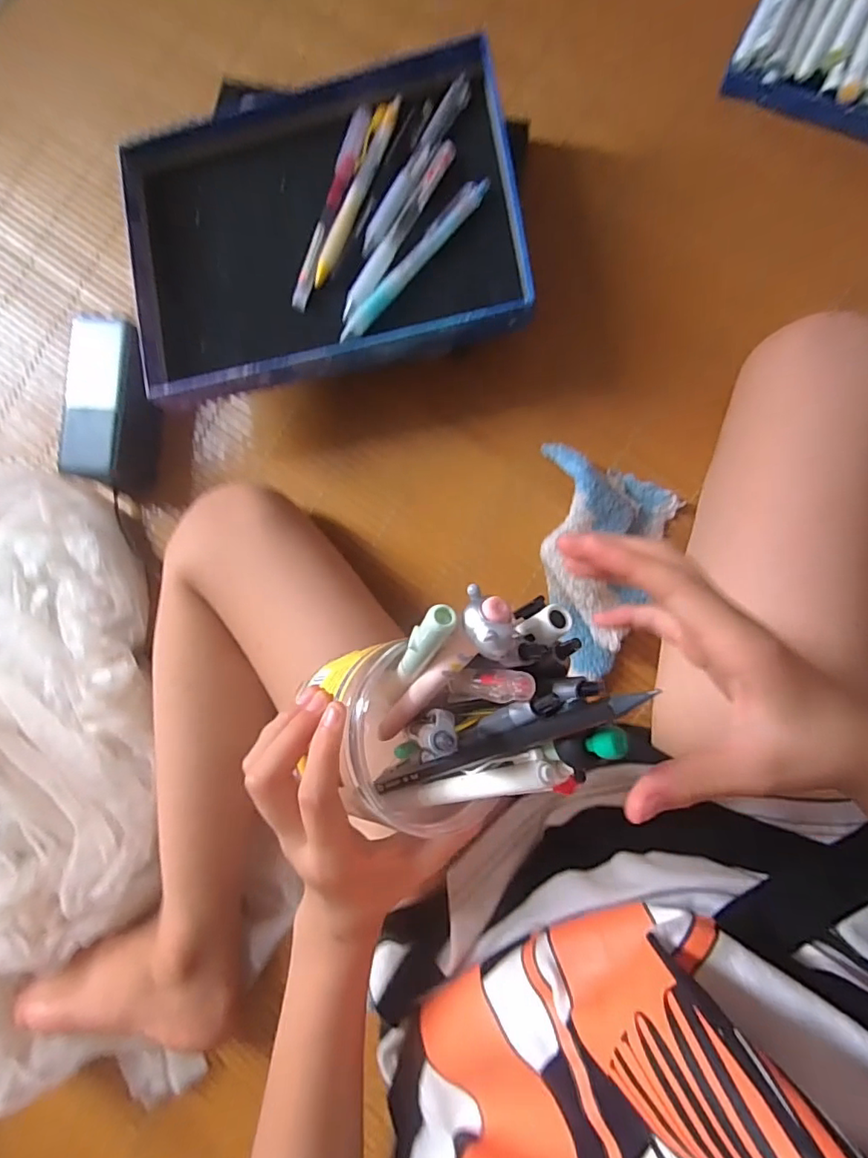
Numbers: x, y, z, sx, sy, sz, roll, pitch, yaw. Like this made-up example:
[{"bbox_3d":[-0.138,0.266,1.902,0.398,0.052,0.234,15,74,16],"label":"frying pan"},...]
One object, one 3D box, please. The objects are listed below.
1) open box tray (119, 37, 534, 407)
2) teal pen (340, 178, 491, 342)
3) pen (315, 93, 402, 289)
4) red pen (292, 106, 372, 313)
[{"bbox_3d":[-0.080,-0.243,0.371,0.265,0.034,0.205,-9,85,8],"label":"open box tray"},{"bbox_3d":[-0.014,-0.216,0.363,0.013,0.010,0.137,44,93,9],"label":"teal pen"},{"bbox_3d":[-0.051,-0.267,0.373,0.014,0.012,0.136,20,89,8],"label":"pen"},{"bbox_3d":[-0.071,-0.260,0.375,0.015,0.007,0.144,18,89,10],"label":"red pen"}]

